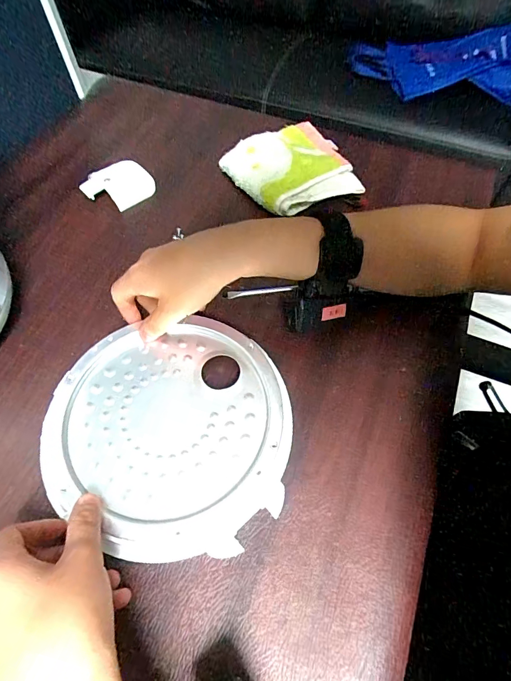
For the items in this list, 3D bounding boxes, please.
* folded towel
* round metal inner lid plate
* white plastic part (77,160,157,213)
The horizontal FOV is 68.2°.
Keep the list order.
[{"bbox_3d":[0.049,-0.216,0.465,0.138,0.022,0.135,-28,64,-16],"label":"folded towel"},{"bbox_3d":[-0.069,0.070,0.308,0.190,0.016,0.185,0,60,0],"label":"round metal inner lid plate"},{"bbox_3d":[-0.168,-0.190,0.463,0.074,0.012,0.070,-39,67,-21],"label":"white plastic part"}]

